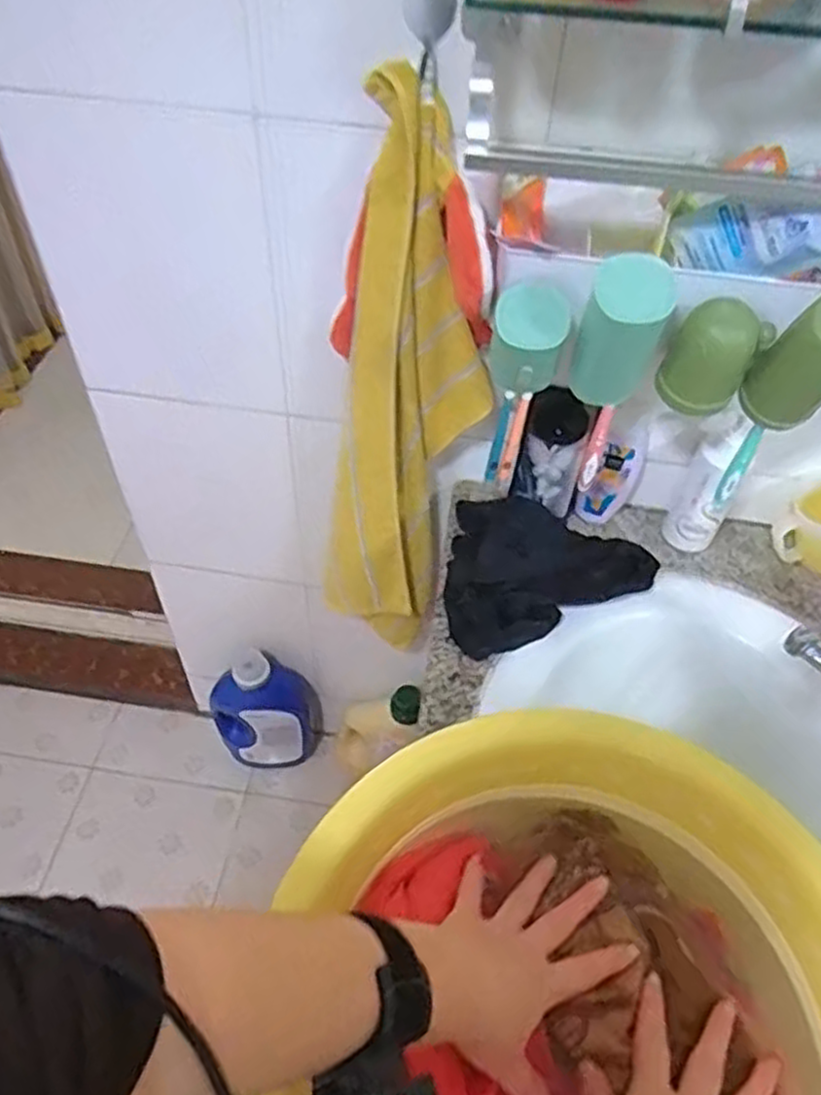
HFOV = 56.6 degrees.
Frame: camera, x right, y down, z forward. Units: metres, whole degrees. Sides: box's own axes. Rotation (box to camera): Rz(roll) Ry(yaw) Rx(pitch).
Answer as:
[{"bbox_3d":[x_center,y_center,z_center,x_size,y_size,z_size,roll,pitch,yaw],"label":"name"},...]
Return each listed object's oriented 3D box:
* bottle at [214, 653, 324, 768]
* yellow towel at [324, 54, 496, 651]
[{"bbox_3d":[-0.262,0.299,1.389,0.195,0.331,0.090,-3,50,-7],"label":"bottle"},{"bbox_3d":[-0.016,-0.126,0.844,0.159,0.662,0.107,33,55,22],"label":"yellow towel"}]

